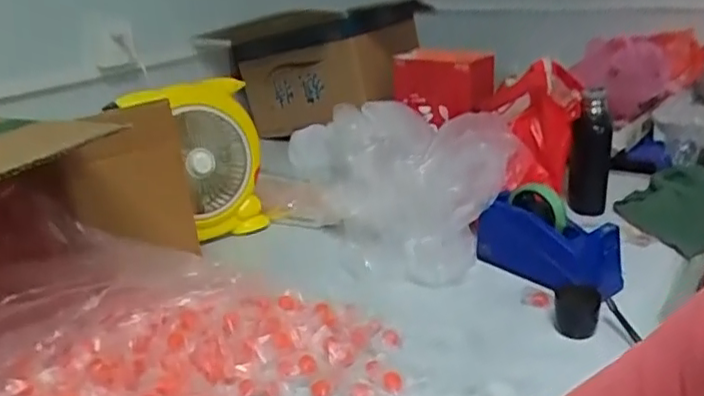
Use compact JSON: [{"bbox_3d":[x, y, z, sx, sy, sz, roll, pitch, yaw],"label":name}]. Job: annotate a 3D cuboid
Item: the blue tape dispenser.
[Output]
[{"bbox_3d":[0.275,0.071,0.860,0.117,0.119,0.224,-11,23,-17],"label":"blue tape dispenser"}]

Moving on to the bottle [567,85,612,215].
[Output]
[{"bbox_3d":[0.405,-0.070,1.078,0.067,0.209,0.064,4,23,19],"label":"bottle"}]

